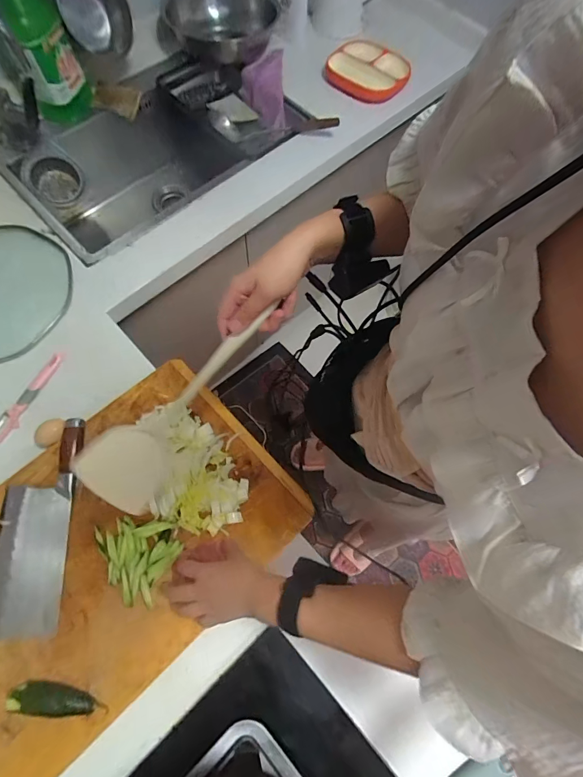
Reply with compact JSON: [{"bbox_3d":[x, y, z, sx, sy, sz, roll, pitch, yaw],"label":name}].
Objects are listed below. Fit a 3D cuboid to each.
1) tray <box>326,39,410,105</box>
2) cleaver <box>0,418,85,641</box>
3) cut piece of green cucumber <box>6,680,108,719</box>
[{"bbox_3d":[0.192,-0.786,0.920,0.205,0.038,0.203,7,69,0],"label":"tray"},{"bbox_3d":[-0.384,0.197,0.555,0.106,0.016,0.302,-2,70,-3],"label":"cleaver"},{"bbox_3d":[-0.297,0.399,0.476,0.112,0.029,0.033,7,69,0],"label":"cut piece of green cucumber"}]

